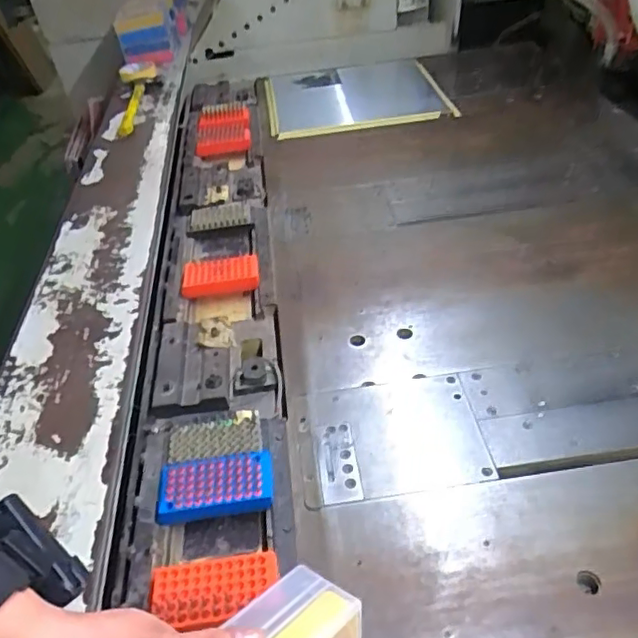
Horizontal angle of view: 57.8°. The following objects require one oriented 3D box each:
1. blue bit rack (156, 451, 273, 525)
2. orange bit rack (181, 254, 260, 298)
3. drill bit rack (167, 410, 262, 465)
[{"bbox_3d":[-0.106,0.173,0.594,0.114,0.023,0.058,-8,42,-1],"label":"blue bit rack"},{"bbox_3d":[-0.148,-0.064,0.874,0.116,0.035,0.053,-5,42,3],"label":"orange bit rack"},{"bbox_3d":[-0.114,0.134,0.636,0.100,0.019,0.063,-10,42,-3],"label":"drill bit rack"}]

